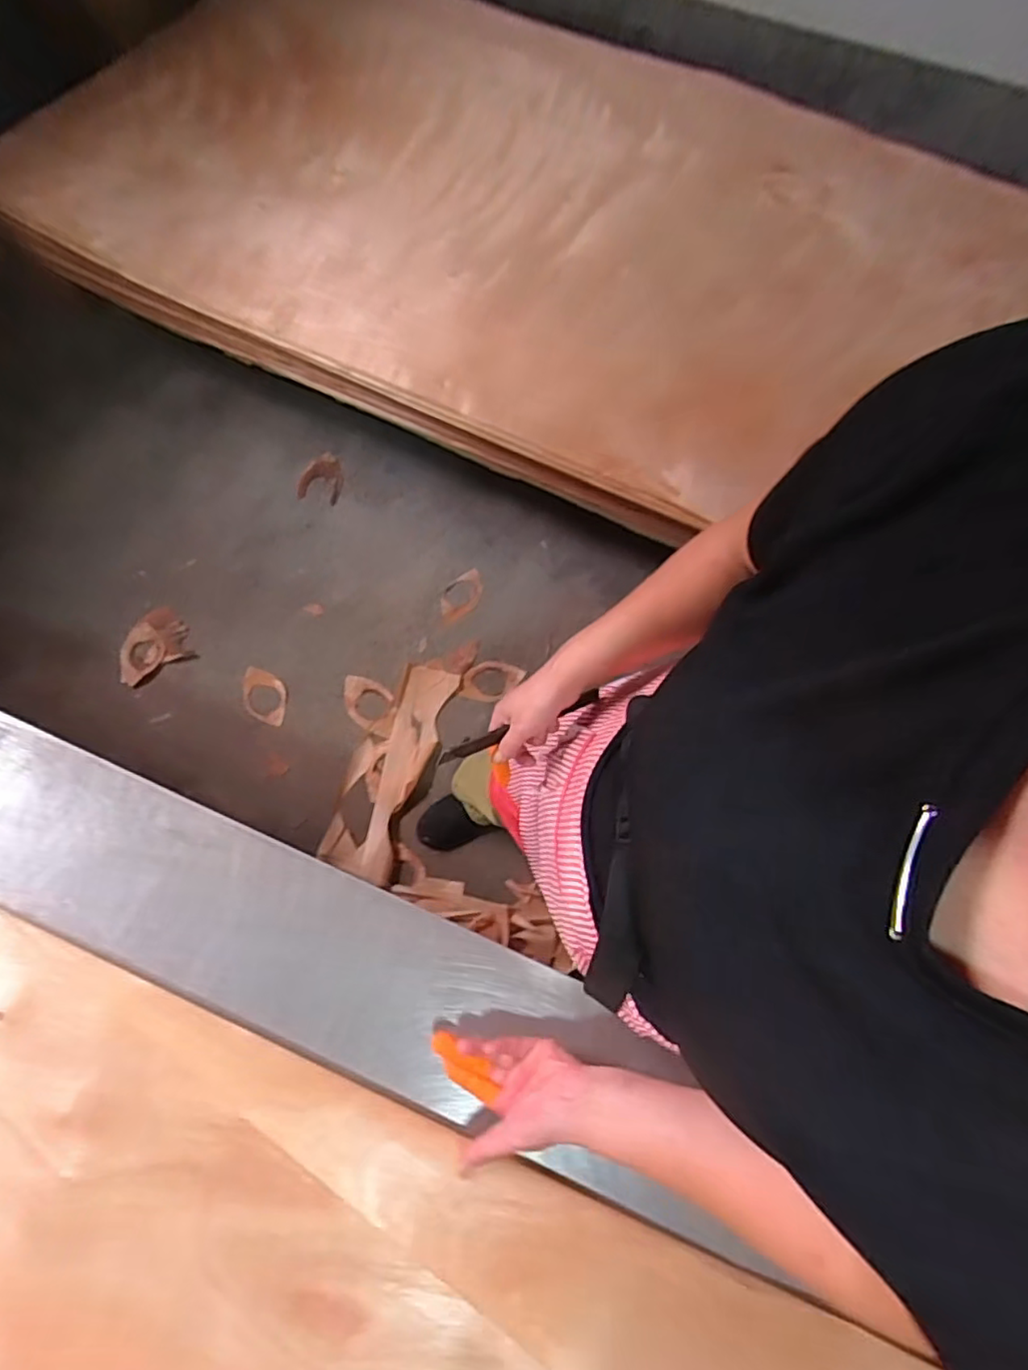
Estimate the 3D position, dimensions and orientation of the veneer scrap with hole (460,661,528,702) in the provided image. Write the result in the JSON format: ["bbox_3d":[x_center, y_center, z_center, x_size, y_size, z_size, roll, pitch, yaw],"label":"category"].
[{"bbox_3d":[-0.053,-0.008,1.511,0.148,0.011,0.100,11,81,8],"label":"veneer scrap with hole"}]

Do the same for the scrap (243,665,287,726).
[{"bbox_3d":[-0.597,0.026,1.500,0.112,0.008,0.132,10,69,-6],"label":"scrap"}]

